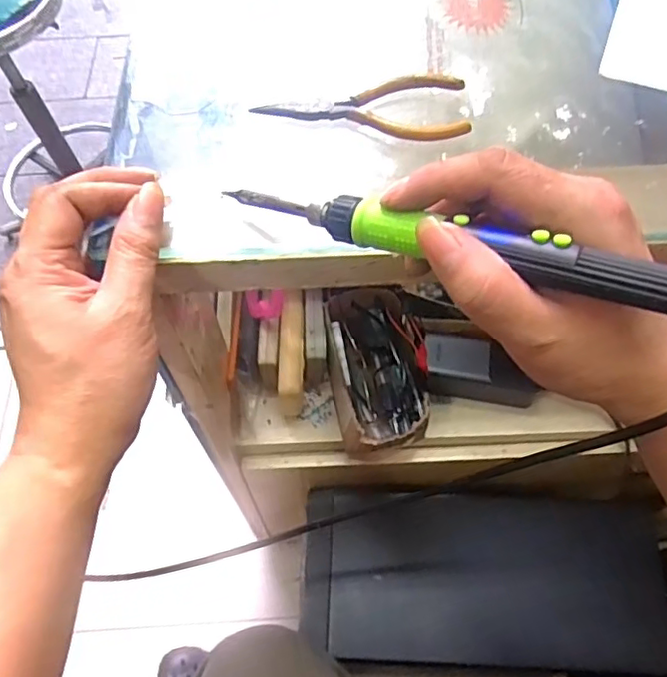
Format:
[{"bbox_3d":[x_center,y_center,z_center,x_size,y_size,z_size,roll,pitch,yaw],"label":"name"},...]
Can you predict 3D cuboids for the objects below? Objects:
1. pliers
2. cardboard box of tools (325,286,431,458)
[{"bbox_3d":[0.019,-0.142,0.352,0.123,0.011,0.042,5,62,2],"label":"pliers"},{"bbox_3d":[0.043,0.040,0.619,0.092,0.070,0.176,-11,63,-6],"label":"cardboard box of tools"}]

